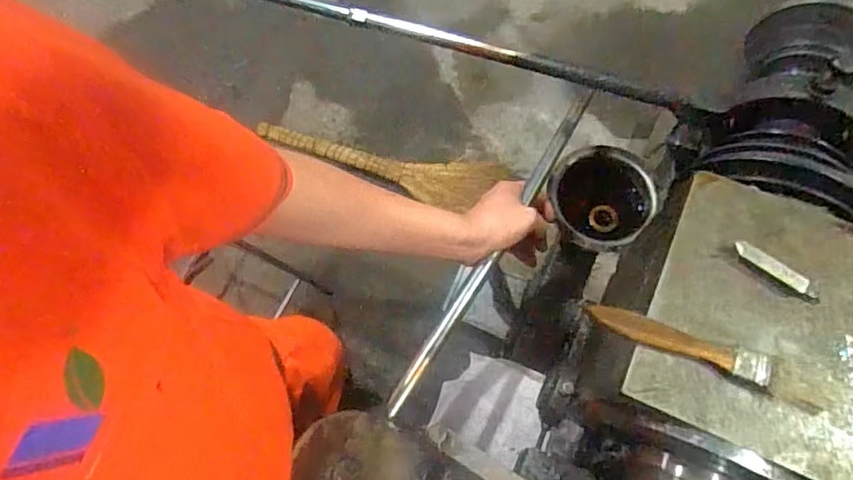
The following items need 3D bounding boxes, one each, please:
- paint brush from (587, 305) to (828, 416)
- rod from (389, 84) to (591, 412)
[{"bbox_3d":[0.174,0.069,0.338,0.142,0.009,0.025,18,71,9],"label":"paint brush"},{"bbox_3d":[0.073,0.001,0.539,0.014,0.014,0.390,29,69,13],"label":"rod"}]

